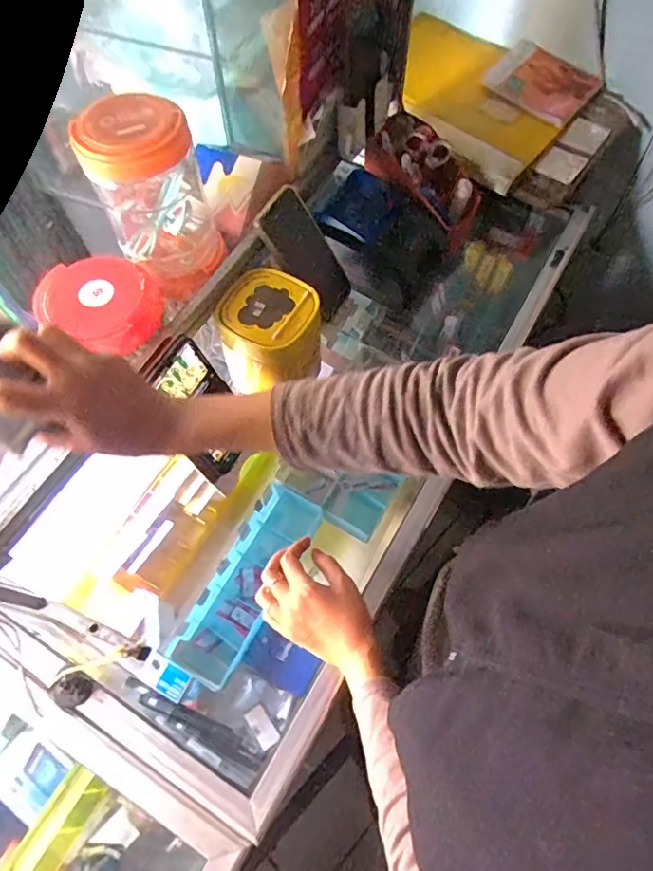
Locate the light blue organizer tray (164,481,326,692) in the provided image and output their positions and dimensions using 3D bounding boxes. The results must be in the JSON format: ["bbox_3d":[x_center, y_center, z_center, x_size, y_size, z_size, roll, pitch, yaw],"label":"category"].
[{"bbox_3d":[-0.103,0.201,0.731,0.087,0.052,0.269,27,66,12],"label":"light blue organizer tray"}]

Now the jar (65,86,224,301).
[{"bbox_3d":[-0.176,-0.248,0.561,0.112,0.170,0.099,-29,67,-14],"label":"jar"}]

